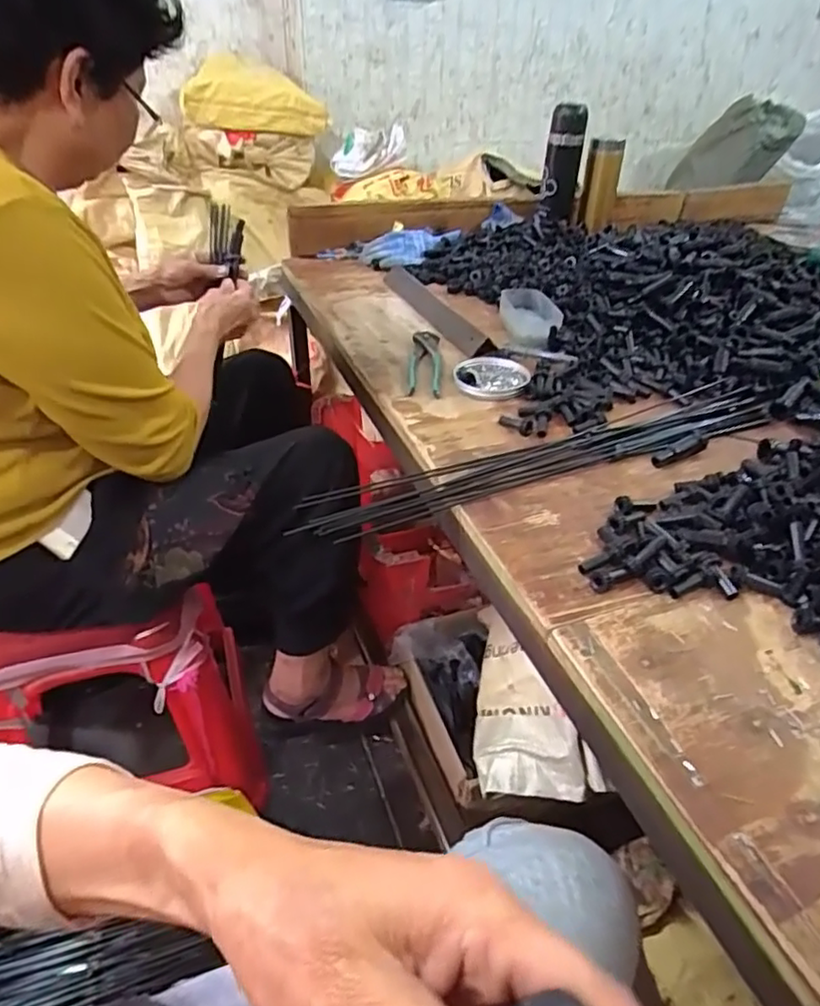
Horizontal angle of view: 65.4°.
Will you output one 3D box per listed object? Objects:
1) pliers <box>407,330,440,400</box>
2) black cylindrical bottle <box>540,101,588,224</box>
[{"bbox_3d":[0.019,-0.181,0.808,0.040,0.013,0.167,3,37,1],"label":"pliers"},{"bbox_3d":[0.282,-0.632,1.181,0.065,0.173,0.078,9,38,8],"label":"black cylindrical bottle"}]

